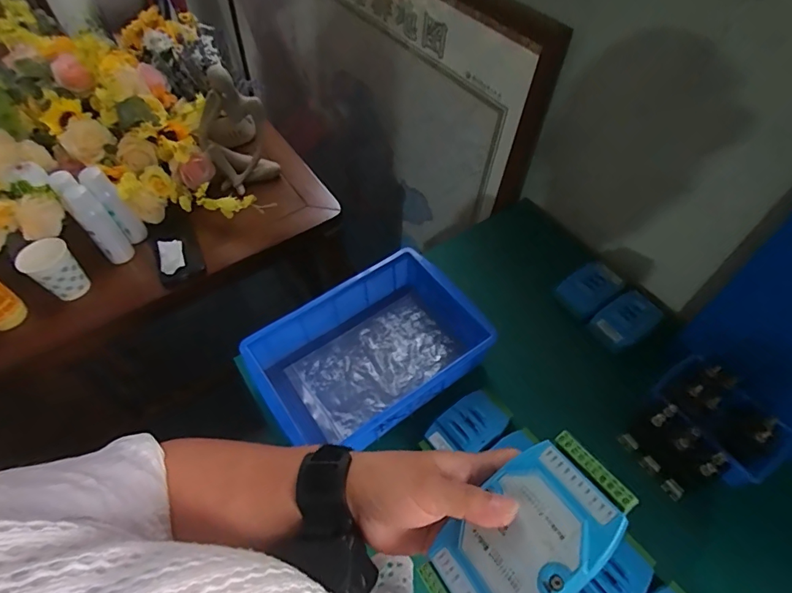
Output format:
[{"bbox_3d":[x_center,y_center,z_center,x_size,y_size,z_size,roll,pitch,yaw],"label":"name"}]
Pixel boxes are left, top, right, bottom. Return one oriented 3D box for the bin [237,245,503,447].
[{"bbox_3d":[-0.030,0.077,0.626,0.291,0.084,0.197,-32,59,-19],"label":"bin"}]

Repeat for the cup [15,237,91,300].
[{"bbox_3d":[-0.556,-0.040,0.749,0.065,0.099,0.071,31,61,22],"label":"cup"}]

